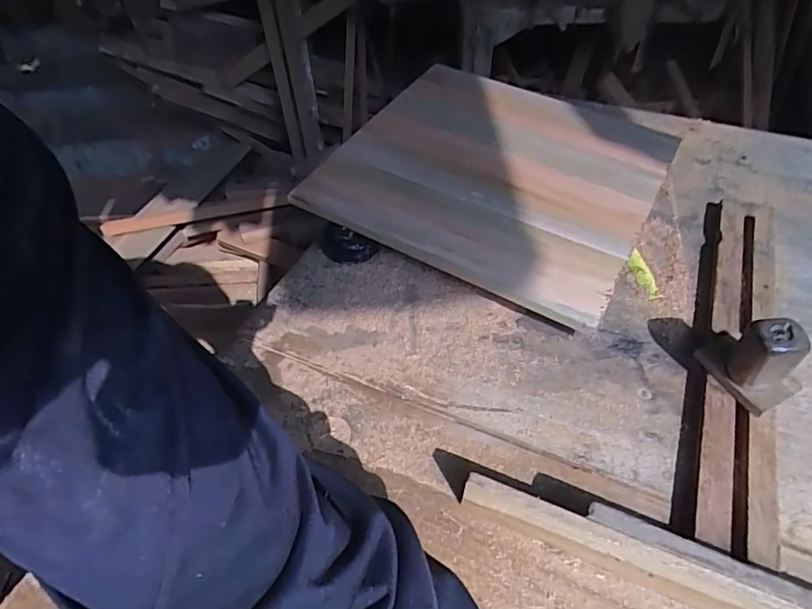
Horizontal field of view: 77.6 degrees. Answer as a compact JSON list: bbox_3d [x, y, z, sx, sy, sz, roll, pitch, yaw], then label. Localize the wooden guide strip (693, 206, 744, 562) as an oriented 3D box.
[{"bbox_3d":[0.304,0.030,0.484,0.024,0.015,0.410,18,52,16],"label":"wooden guide strip"}]

